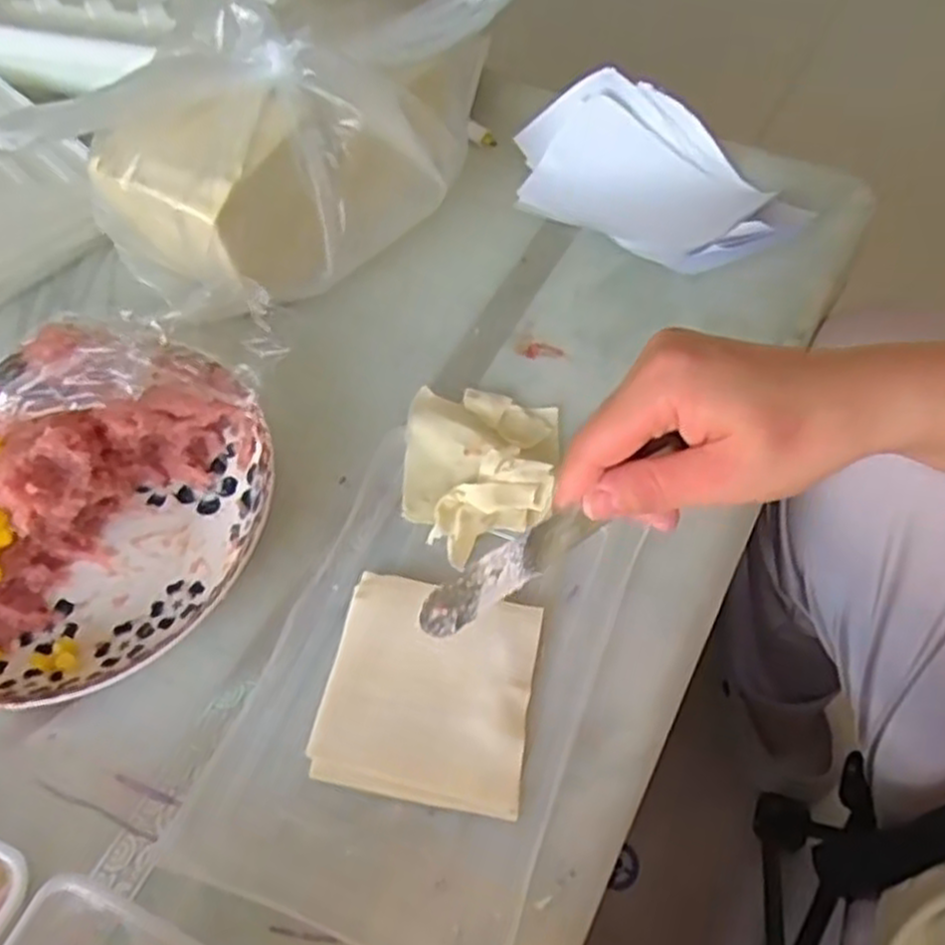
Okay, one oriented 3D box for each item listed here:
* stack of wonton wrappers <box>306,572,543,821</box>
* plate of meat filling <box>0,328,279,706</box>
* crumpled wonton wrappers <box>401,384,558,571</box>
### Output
[{"bbox_3d":[-0.019,0.094,0.350,0.089,0.009,0.092,11,63,5],"label":"stack of wonton wrappers"},{"bbox_3d":[-0.198,0.018,0.373,0.197,0.057,0.174,9,63,4],"label":"plate of meat filling"},{"bbox_3d":[0.004,-0.002,0.411,0.077,0.016,0.097,4,62,2],"label":"crumpled wonton wrappers"}]

